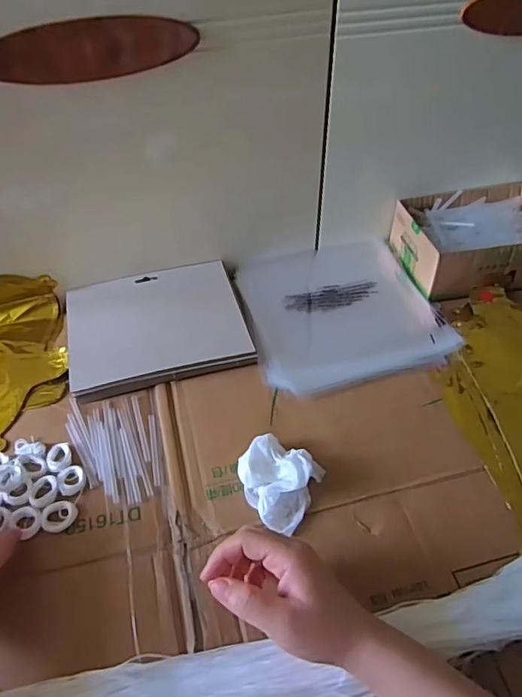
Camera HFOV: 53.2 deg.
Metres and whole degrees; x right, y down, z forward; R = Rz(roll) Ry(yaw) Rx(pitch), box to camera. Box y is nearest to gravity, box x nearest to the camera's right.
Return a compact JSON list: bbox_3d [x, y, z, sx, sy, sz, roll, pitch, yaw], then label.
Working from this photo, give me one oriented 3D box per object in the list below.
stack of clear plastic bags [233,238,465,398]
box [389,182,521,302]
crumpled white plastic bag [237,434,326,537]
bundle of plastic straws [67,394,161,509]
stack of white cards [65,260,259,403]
[{"bbox_3d":[0.091,-0.048,0.625,0.218,0.019,0.222,-13,46,-11],"label":"stack of clear plastic bags"},{"bbox_3d":[0.273,-0.134,0.654,0.191,0.073,0.137,-7,50,-7],"label":"box"},{"bbox_3d":[0.012,0.115,0.454,0.066,0.030,0.068,18,48,19],"label":"crumpled white plastic bag"},{"bbox_3d":[-0.136,0.090,0.496,0.073,0.008,0.124,-23,48,-20],"label":"bundle of plastic straws"},{"bbox_3d":[-0.114,-0.028,0.592,0.197,0.028,0.160,-12,46,-11],"label":"stack of white cards"}]

